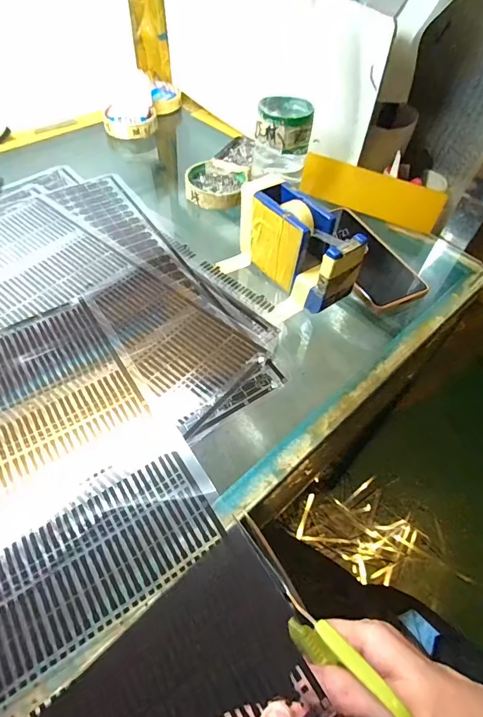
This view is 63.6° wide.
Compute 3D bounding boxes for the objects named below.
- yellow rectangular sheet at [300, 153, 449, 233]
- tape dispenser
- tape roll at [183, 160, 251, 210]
[{"bbox_3d":[0.166,-0.217,0.507,0.181,0.050,0.011,24,39,15],"label":"yellow rectangular sheet"},{"bbox_3d":[0.059,-0.113,0.400,0.047,0.079,0.129,-32,62,-23],"label":"tape dispenser"},{"bbox_3d":[-0.032,-0.233,0.522,0.081,0.023,0.086,6,54,1],"label":"tape roll"}]

